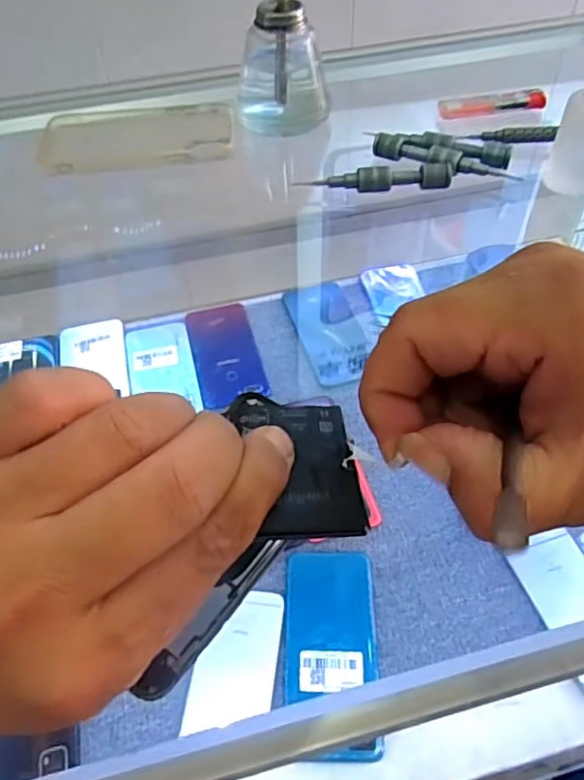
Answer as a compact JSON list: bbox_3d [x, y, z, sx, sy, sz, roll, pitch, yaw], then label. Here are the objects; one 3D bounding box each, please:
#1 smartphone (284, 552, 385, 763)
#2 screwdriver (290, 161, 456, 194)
[{"bbox_3d":[0.032,0.209,0.506,0.075,0.012,0.162,-1,51,2],"label":"smartphone"},{"bbox_3d":[0.061,-0.151,0.437,0.106,0.014,0.018,-3,51,0],"label":"screwdriver"}]

